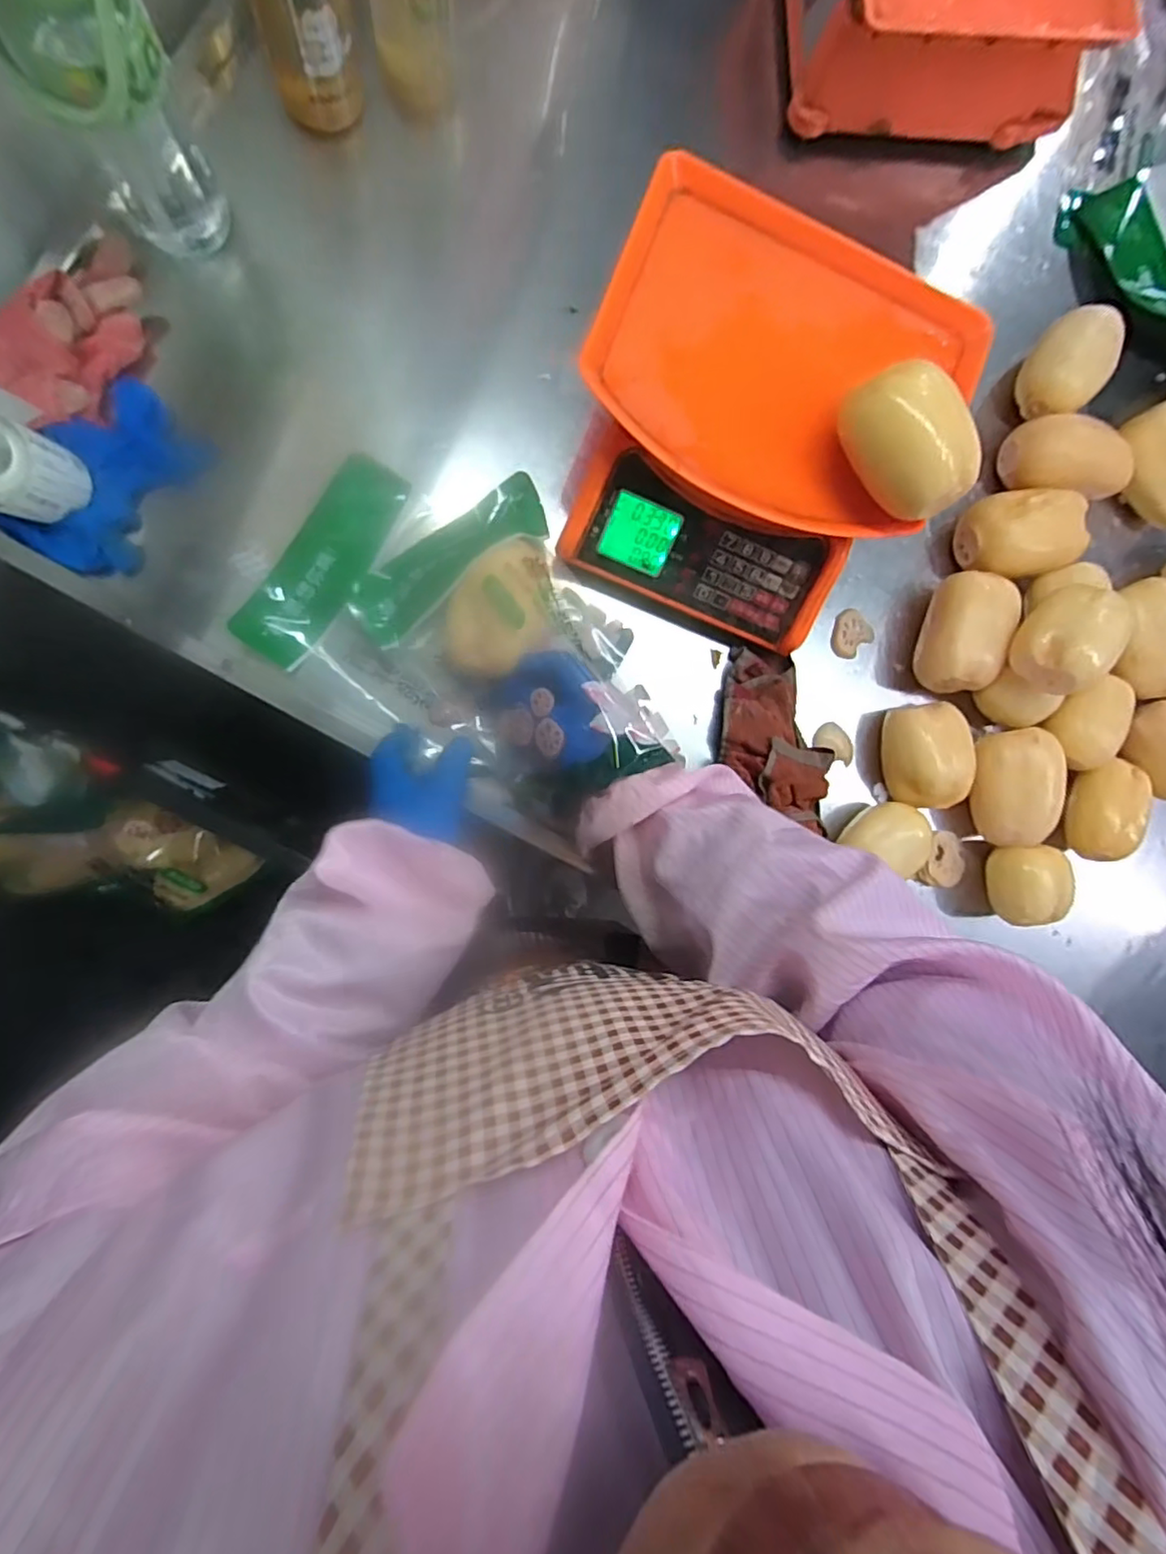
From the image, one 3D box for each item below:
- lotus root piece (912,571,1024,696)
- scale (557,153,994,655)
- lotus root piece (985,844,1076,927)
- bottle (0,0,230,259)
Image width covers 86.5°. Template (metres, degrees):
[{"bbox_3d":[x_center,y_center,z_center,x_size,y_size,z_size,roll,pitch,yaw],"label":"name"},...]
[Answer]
[{"bbox_3d":[0.355,-0.132,0.575,0.061,0.056,0.104,12,89,-7],"label":"lotus root piece"},{"bbox_3d":[0.135,-0.282,0.522,0.283,0.120,0.281,22,88,-6],"label":"scale"},{"bbox_3d":[0.430,0.103,0.604,0.060,0.053,0.070,-5,91,-7],"label":"lotus root piece"},{"bbox_3d":[-0.324,-0.465,0.419,0.096,0.226,0.077,-30,94,-6],"label":"bottle"}]

